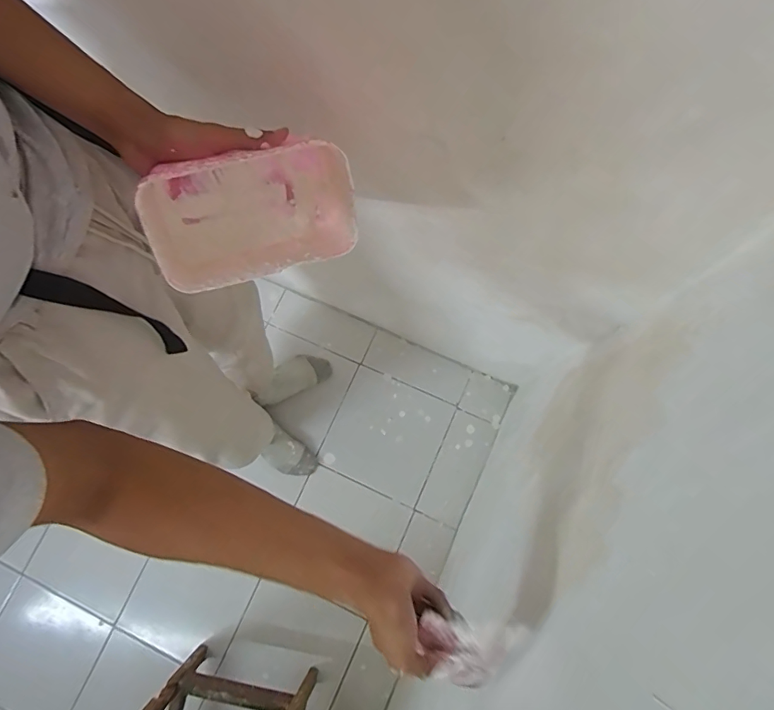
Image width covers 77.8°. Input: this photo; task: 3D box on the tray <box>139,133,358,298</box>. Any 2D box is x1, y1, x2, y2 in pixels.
[{"bbox_3d":[-0.131,-0.135,0.470,0.202,0.068,0.112,-14,118,-7],"label":"tray"}]

